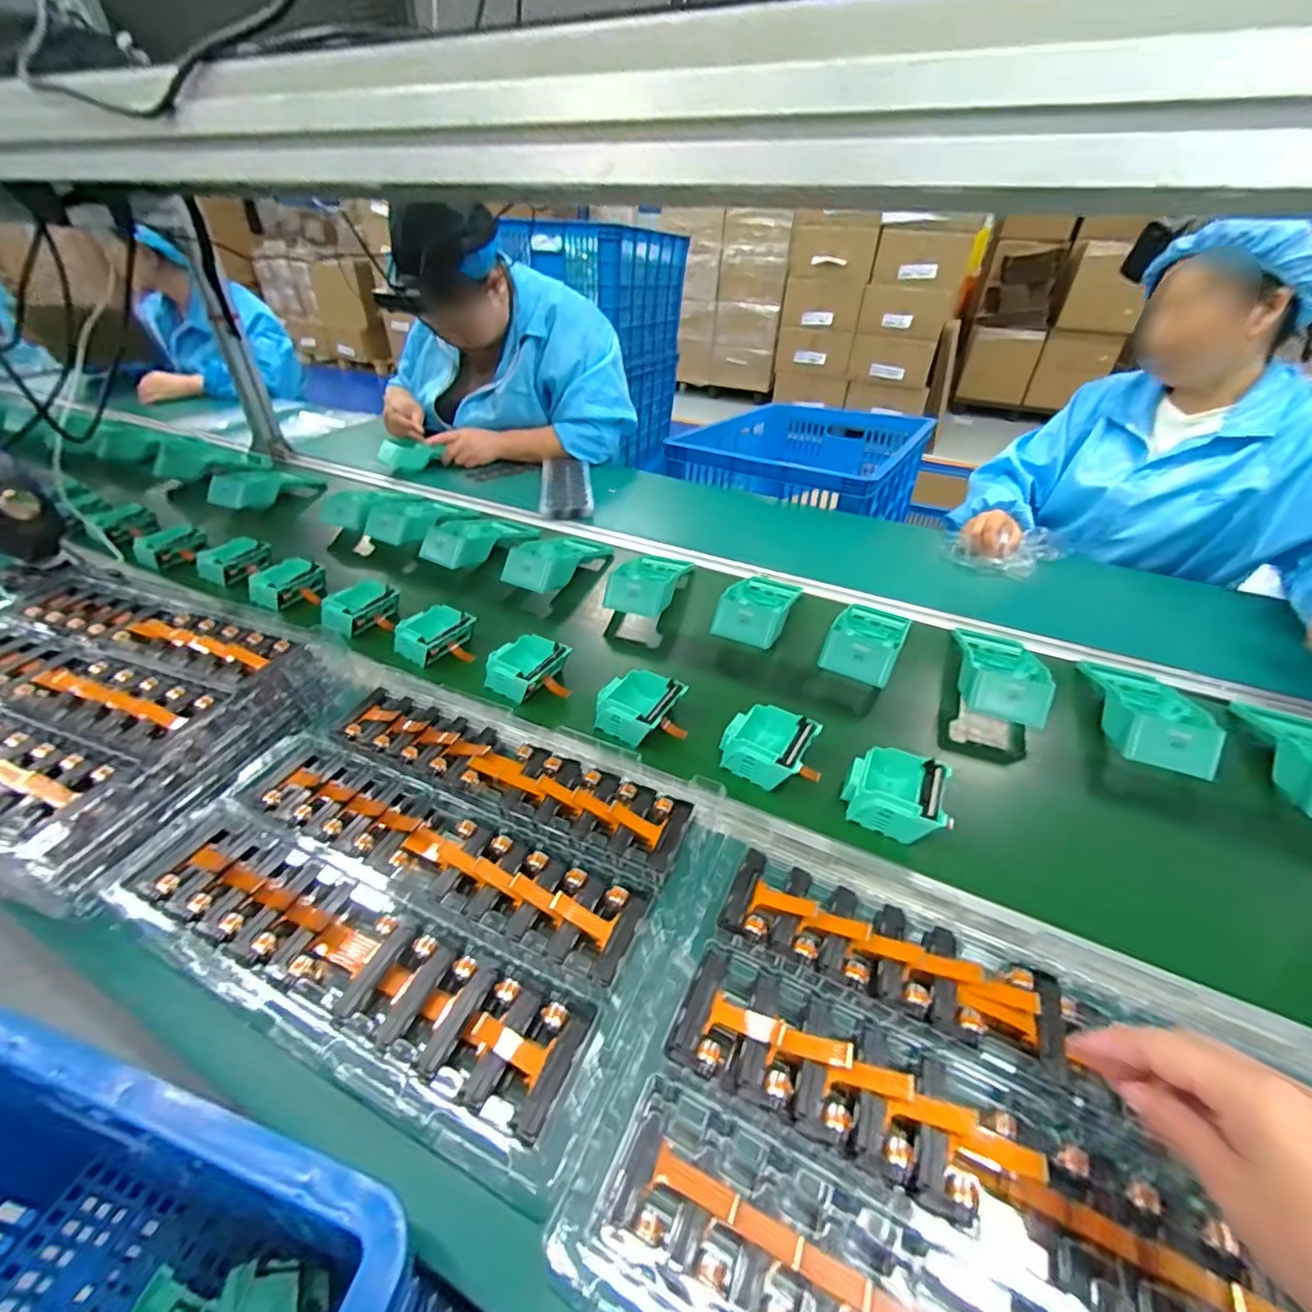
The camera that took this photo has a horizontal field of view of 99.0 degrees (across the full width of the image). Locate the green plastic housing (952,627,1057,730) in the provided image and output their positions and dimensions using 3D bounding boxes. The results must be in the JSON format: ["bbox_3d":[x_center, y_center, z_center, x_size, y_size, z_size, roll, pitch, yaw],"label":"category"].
[{"bbox_3d":[0.398,0.017,0.658,0.091,0.044,0.183,18,26,19],"label":"green plastic housing"}]

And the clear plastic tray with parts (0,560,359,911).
[{"bbox_3d":[-0.508,0.028,0.511,0.365,0.050,0.294,15,40,16],"label":"clear plastic tray with parts"}]

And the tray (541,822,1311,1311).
[{"bbox_3d":[0.176,0.265,0.299,0.360,0.039,0.292,20,42,21],"label":"tray"}]

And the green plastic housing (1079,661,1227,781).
[{"bbox_3d":[0.529,0.060,0.608,0.097,0.041,0.180,19,28,20],"label":"green plastic housing"}]

